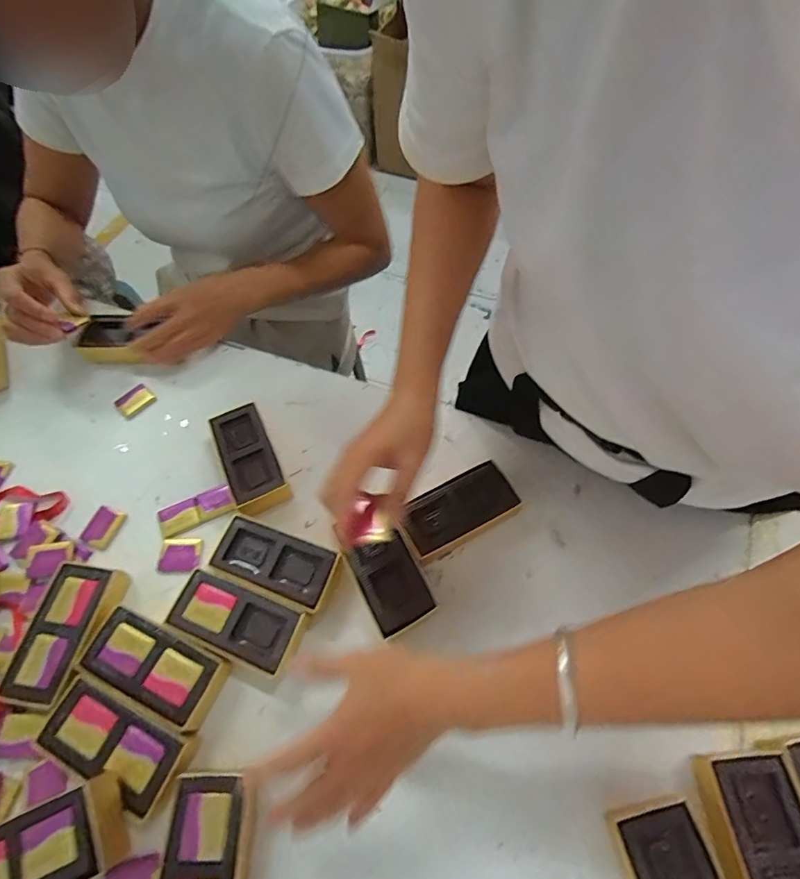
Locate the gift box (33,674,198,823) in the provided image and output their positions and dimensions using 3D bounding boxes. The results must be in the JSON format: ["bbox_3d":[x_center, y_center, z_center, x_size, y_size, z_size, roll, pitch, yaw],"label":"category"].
[{"bbox_3d":[-0.226,0.242,0.376,0.119,0.028,0.057,23,63,14],"label":"gift box"}]

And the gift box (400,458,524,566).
[{"bbox_3d":[0.055,0.073,0.459,0.111,0.037,0.057,-25,63,-12],"label":"gift box"}]

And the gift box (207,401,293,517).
[{"bbox_3d":[-0.161,0.020,0.497,0.054,0.032,0.113,-23,62,-11],"label":"gift box"}]

